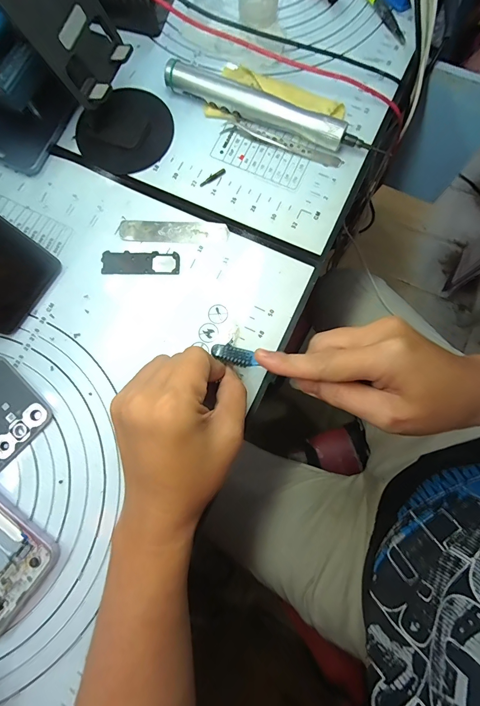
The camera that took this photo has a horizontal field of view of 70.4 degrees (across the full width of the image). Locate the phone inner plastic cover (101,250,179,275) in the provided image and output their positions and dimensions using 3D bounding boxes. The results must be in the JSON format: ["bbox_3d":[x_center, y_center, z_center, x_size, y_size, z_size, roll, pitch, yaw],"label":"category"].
[{"bbox_3d":[-0.087,-0.079,0.297,0.067,0.004,0.021,0,79,1],"label":"phone inner plastic cover"}]

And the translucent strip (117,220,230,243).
[{"bbox_3d":[-0.059,-0.108,0.302,0.096,0.004,0.020,2,79,2],"label":"translucent strip"}]

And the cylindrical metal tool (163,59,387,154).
[{"bbox_3d":[0.025,-0.218,0.308,0.197,0.025,0.019,23,81,5],"label":"cylindrical metal tool"}]

